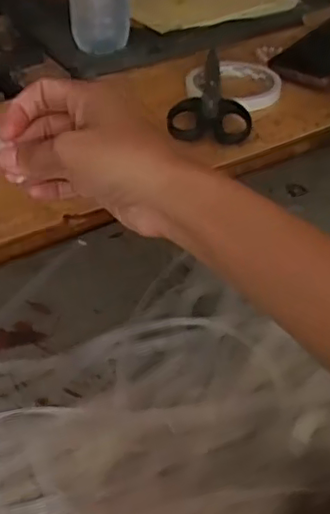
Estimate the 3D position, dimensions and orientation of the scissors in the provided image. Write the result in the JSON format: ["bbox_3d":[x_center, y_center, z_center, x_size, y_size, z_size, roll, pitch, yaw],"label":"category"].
[{"bbox_3d":[0.043,-0.157,0.594,0.075,0.021,0.159,2,40,2],"label":"scissors"}]

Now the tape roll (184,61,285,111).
[{"bbox_3d":[0.071,-0.178,0.624,0.091,0.015,0.109,32,49,32],"label":"tape roll"}]

